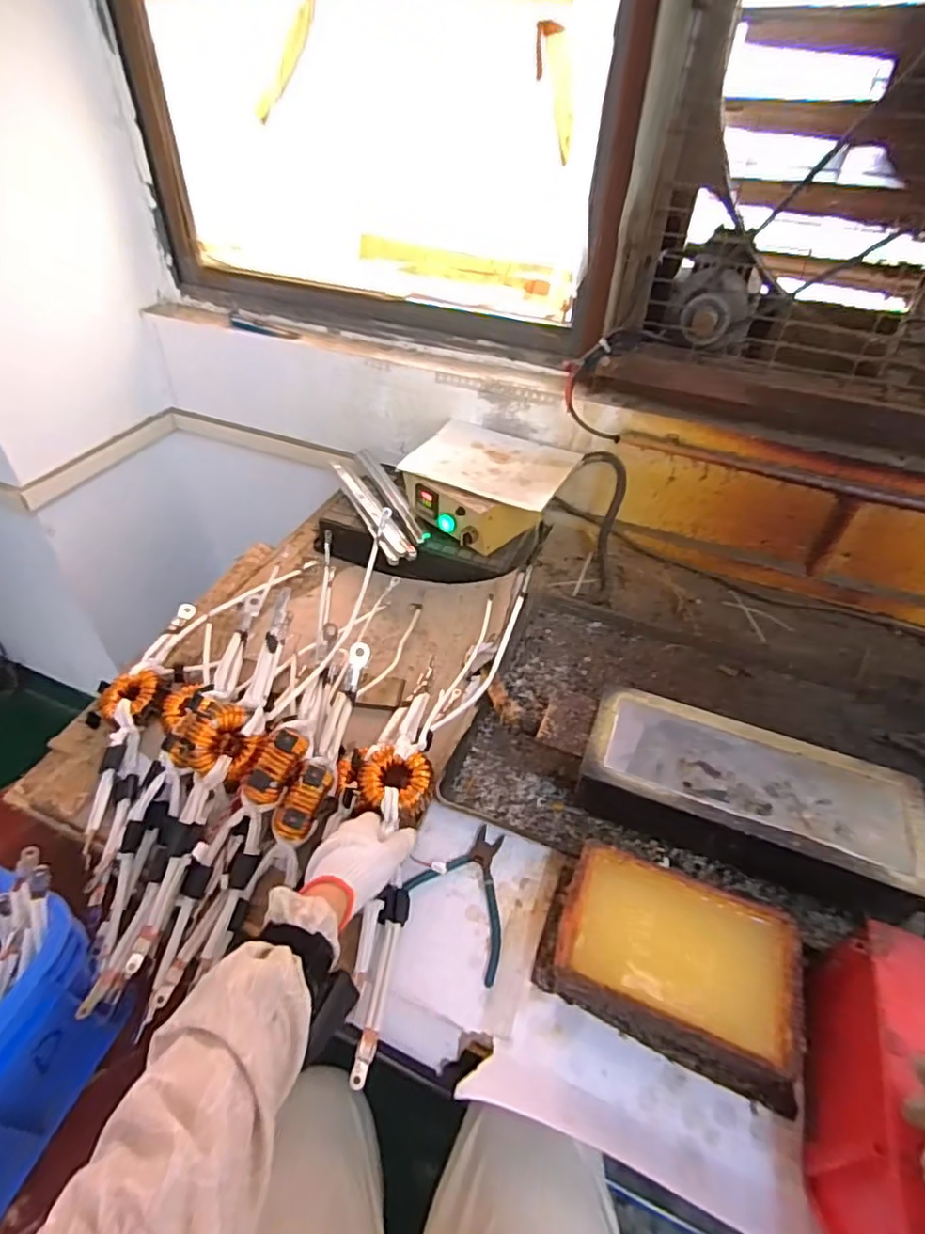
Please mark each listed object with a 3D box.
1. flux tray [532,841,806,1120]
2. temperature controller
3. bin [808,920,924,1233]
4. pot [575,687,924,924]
[{"bbox_3d":[0.191,0.312,0.552,0.224,0.072,0.136,18,45,15],"label":"flux tray"},{"bbox_3d":[0.040,-0.224,1.012,0.251,0.097,0.230,22,47,19],"label":"temperature controller"},{"bbox_3d":[0.358,0.379,0.447,0.147,0.111,0.229,16,45,14],"label":"bin"},{"bbox_3d":[0.306,0.197,0.665,0.339,0.088,0.153,18,45,15],"label":"pot"}]

